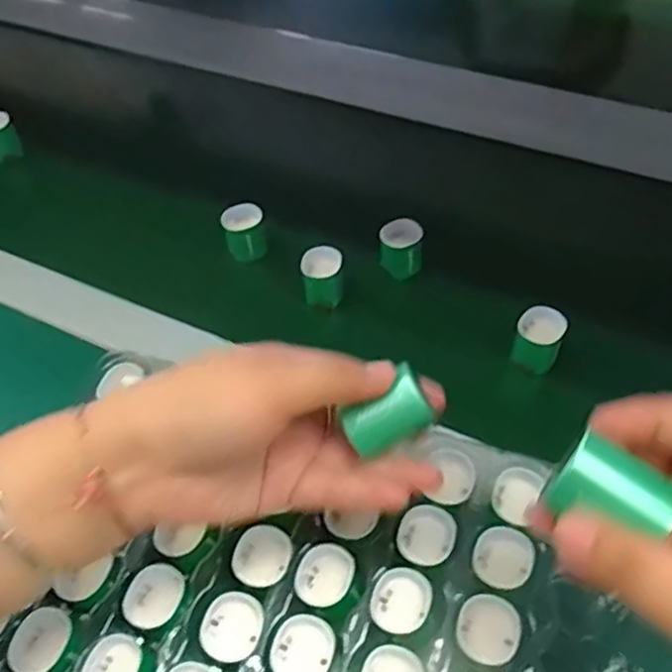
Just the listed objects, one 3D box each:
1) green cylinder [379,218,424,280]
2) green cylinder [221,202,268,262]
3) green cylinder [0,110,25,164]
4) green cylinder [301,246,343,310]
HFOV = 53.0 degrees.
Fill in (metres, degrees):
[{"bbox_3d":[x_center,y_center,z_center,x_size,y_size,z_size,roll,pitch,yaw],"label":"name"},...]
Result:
[{"bbox_3d":[0.049,-0.066,0.509,0.030,0.034,0.028,4,53,7],"label":"green cylinder"},{"bbox_3d":[-0.071,-0.080,0.526,0.031,0.033,0.031,-10,53,-3],"label":"green cylinder"},{"bbox_3d":[-0.310,-0.184,0.625,0.030,0.042,0.028,-28,56,-17],"label":"green cylinder"},{"bbox_3d":[-0.009,-0.043,0.496,0.029,0.036,0.027,-7,53,-1],"label":"green cylinder"}]

